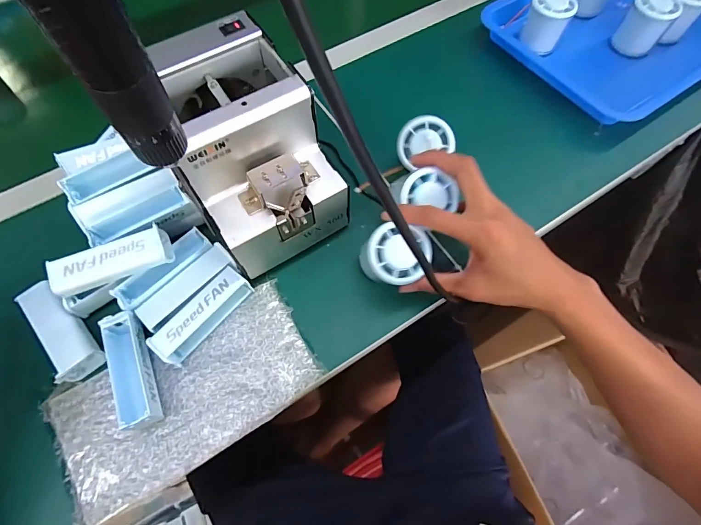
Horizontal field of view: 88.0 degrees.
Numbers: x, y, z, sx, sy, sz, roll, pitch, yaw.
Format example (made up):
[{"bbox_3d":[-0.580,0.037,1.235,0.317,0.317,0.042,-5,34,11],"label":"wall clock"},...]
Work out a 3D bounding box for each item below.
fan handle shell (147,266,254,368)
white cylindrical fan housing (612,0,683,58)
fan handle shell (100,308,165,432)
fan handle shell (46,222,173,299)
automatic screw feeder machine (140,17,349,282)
[{"bbox_3d":[-0.144,0.051,0.354,0.029,0.026,0.101,35,71,15],"label":"fan handle shell"},{"bbox_3d":[0.400,-0.323,0.495,0.052,0.061,0.049,0,66,0],"label":"white cylindrical fan housing"},{"bbox_3d":[-0.199,0.097,0.329,0.027,0.032,0.098,-20,67,-8],"label":"fan handle shell"},{"bbox_3d":[-0.225,0.000,0.346,0.100,0.030,0.035,-20,67,-8],"label":"fan handle shell"},{"bbox_3d":[-0.097,-0.103,0.355,0.122,0.149,0.168,-30,69,-12],"label":"automatic screw feeder machine"}]

